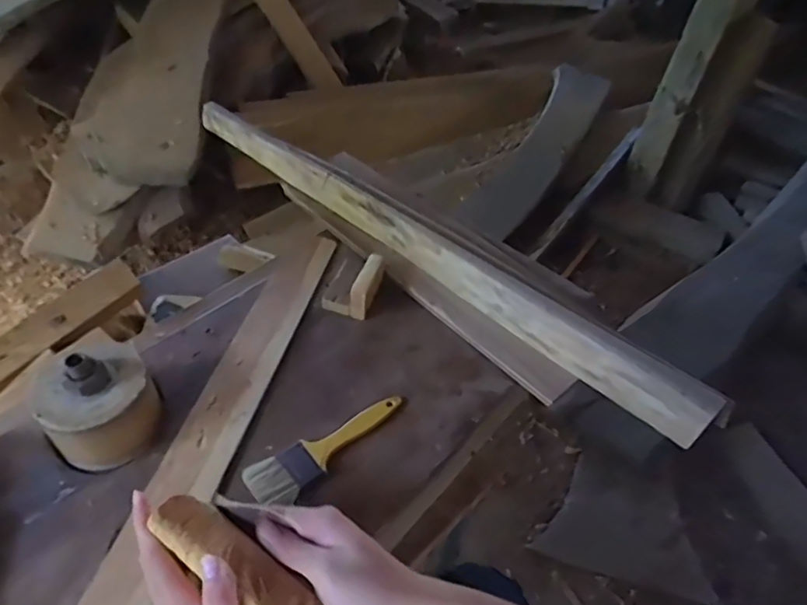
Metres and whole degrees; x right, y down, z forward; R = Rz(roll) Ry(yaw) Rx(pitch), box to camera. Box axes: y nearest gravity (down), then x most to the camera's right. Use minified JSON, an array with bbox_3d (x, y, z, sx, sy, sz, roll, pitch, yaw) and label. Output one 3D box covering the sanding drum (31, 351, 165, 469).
[{"bbox_3d":[-0.291,0.096,0.537,0.097,0.094,0.093,-32,57,-32],"label":"sanding drum"}]

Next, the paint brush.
[{"bbox_3d":[-0.073,0.145,0.571,0.174,0.010,0.048,-26,54,-30],"label":"paint brush"}]

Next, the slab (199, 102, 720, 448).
[{"bbox_3d":[0.009,-0.090,0.763,0.837,0.054,0.059,35,52,25],"label":"slab"}]

